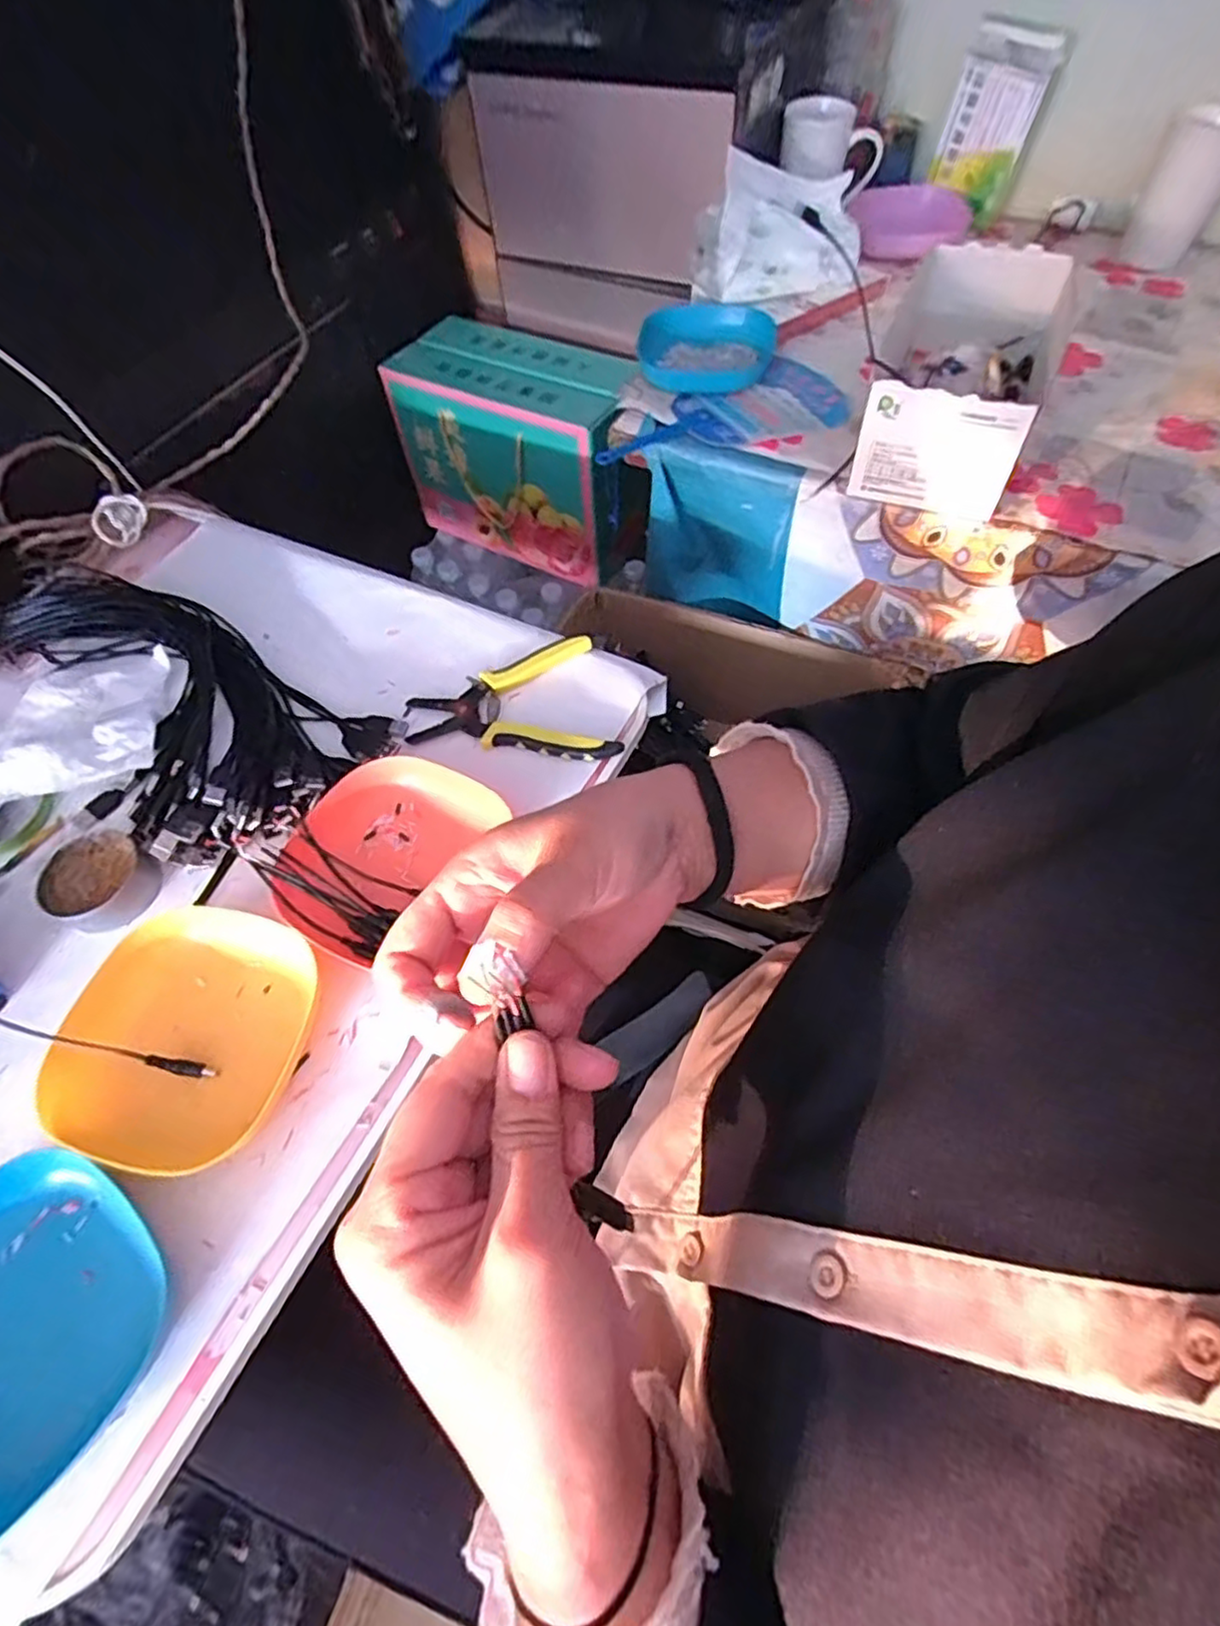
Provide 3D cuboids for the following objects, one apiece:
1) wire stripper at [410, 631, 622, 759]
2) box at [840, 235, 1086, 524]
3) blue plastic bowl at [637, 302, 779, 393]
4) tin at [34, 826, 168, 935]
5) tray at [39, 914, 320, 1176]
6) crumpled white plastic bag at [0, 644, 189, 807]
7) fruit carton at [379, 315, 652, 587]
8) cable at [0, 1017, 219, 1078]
[{"bbox_3d":[-0.071,-0.087,0.524,0.157,0.013,0.112,1,60,4],"label":"wire stripper"},{"bbox_3d":[0.317,-0.394,0.615,0.152,0.101,0.280,20,63,14],"label":"box"},{"bbox_3d":[0.100,-0.479,0.710,0.137,0.034,0.128,4,60,6],"label":"blue plastic bowl"},{"bbox_3d":[-0.340,0.044,0.459,0.058,0.027,0.061,-1,60,3],"label":"tin"},{"bbox_3d":[-0.249,0.127,0.403,0.128,0.031,0.139,6,60,7],"label":"tray"},{"bbox_3d":[-0.419,-0.074,0.523,0.162,0.026,0.136,-19,61,-8],"label":"crumpled white plastic bag"},{"bbox_3d":[-0.112,-0.504,0.971,0.340,0.231,0.155,26,65,17],"label":"fruit carton"},{"bbox_3d":[-0.313,0.132,0.402,0.169,0.026,0.008,10,61,9],"label":"cable"}]

